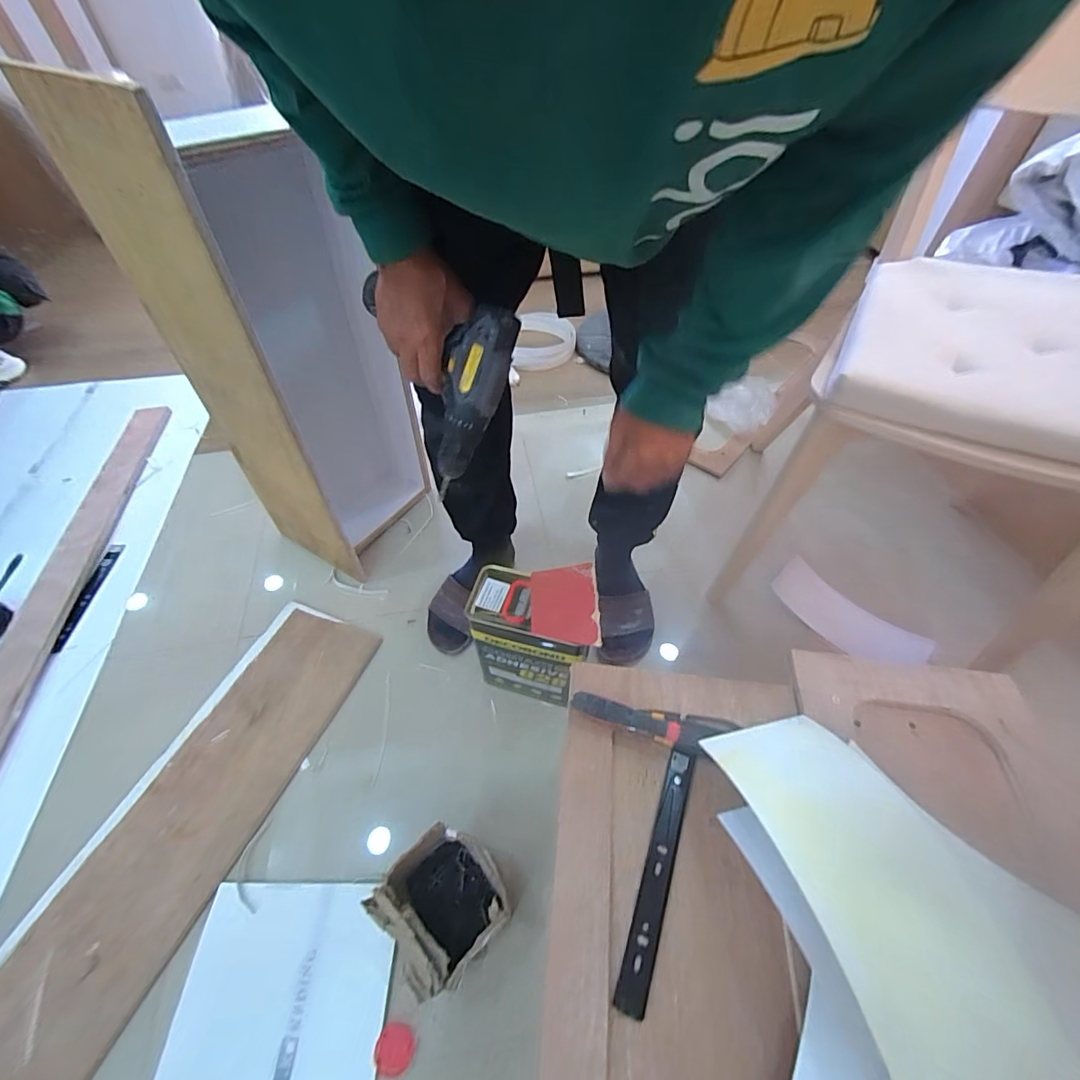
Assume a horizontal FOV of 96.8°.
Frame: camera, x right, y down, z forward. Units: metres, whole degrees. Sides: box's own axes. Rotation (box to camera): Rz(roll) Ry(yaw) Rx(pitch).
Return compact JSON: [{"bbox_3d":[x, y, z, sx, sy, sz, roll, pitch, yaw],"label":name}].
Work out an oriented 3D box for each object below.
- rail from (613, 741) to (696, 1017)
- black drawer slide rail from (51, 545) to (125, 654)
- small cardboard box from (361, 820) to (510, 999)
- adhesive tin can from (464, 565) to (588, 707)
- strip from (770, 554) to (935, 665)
[{"bbox_3d":[0.108,0.297,0.437,0.024,0.010,0.207,17,54,14],"label":"rail"},{"bbox_3d":[-0.876,0.107,0.928,0.030,0.010,0.241,-4,52,-2],"label":"black drawer slide rail"},{"bbox_3d":[-0.118,0.447,0.588,0.132,0.103,0.140,33,60,24],"label":"small cardboard box"},{"bbox_3d":[-0.017,0.149,0.710,0.164,0.228,0.088,16,54,13],"label":"adhesive tin can"},{"bbox_3d":[0.537,0.138,0.851,0.099,0.011,0.249,-42,60,-11],"label":"strip"}]

